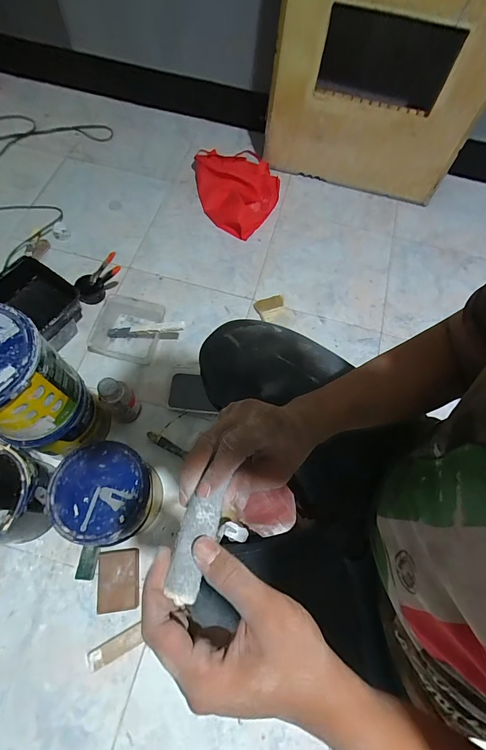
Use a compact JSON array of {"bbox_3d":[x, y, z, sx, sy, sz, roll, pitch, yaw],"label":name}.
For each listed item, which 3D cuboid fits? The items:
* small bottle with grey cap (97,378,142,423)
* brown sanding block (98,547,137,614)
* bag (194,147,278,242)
[{"bbox_3d":[-0.283,0.064,0.817,0.060,0.163,0.061,1,67,-3],"label":"small bottle with grey cap"},{"bbox_3d":[-0.261,0.432,0.734,0.083,0.033,0.111,-6,68,-6],"label":"brown sanding block"},{"bbox_3d":[-0.005,-0.629,1.172,0.283,0.064,0.354,-14,69,-9],"label":"bag"}]

